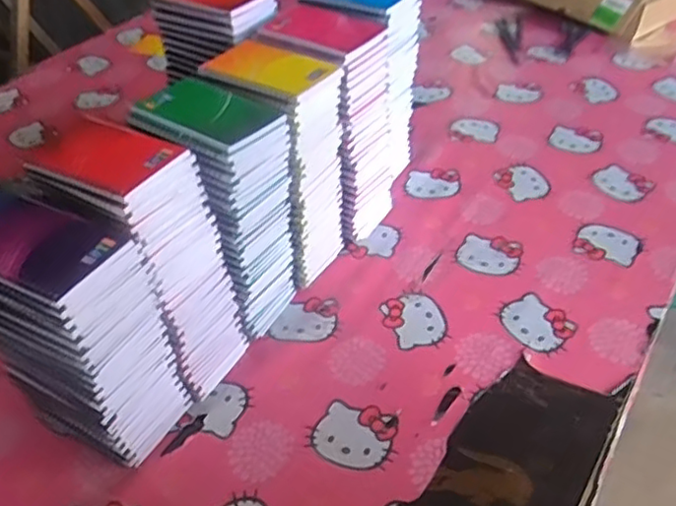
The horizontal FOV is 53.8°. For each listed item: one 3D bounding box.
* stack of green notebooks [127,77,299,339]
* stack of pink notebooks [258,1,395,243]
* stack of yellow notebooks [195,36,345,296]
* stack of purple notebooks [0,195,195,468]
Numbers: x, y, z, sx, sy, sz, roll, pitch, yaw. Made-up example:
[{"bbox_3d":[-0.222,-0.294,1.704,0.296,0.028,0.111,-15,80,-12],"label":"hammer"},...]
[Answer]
[{"bbox_3d":[-0.117,-0.036,0.717,0.125,0.269,0.104,22,48,27],"label":"stack of green notebooks"},{"bbox_3d":[-0.011,-0.155,0.844,0.133,0.274,0.105,22,48,27],"label":"stack of pink notebooks"},{"bbox_3d":[-0.066,-0.102,0.791,0.141,0.267,0.120,20,47,25],"label":"stack of yellow notebooks"},{"bbox_3d":[-0.236,0.083,0.621,0.135,0.252,0.097,16,45,22],"label":"stack of purple notebooks"}]

